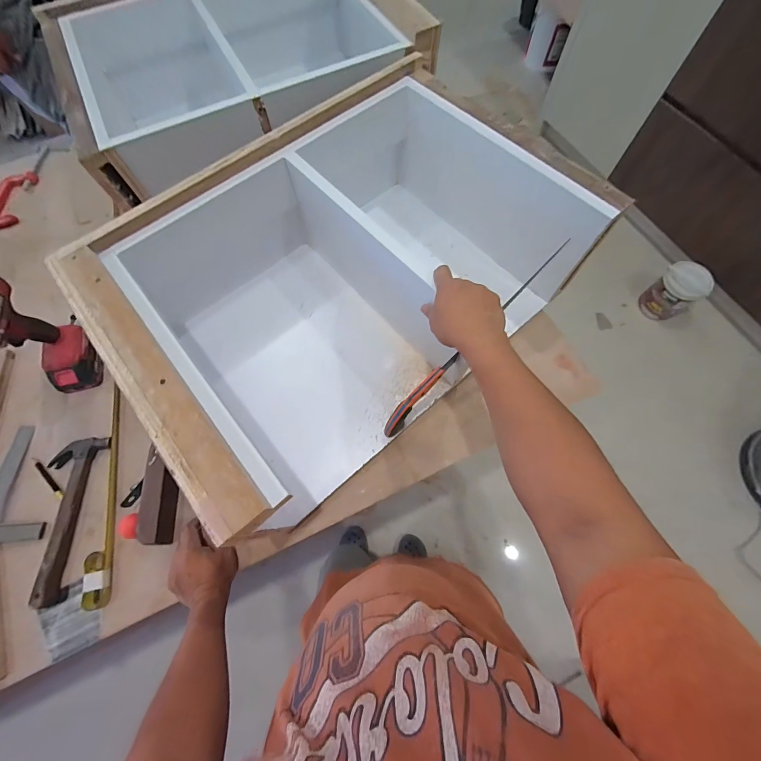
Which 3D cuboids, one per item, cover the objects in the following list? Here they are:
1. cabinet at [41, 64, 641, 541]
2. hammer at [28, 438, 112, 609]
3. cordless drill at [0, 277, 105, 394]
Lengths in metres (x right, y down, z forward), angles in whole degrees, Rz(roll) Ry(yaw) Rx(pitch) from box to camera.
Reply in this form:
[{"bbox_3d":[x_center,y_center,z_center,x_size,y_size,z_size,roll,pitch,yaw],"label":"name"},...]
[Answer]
[{"bbox_3d":[-0.053,-0.180,0.593,0.699,0.243,0.495,-39,73,-12],"label":"cabinet"},{"bbox_3d":[-0.542,0.227,0.566,0.088,0.031,0.257,2,69,3],"label":"hammer"},{"bbox_3d":[-0.593,-0.042,0.567,0.070,0.210,0.194,-19,70,-6],"label":"cordless drill"}]

